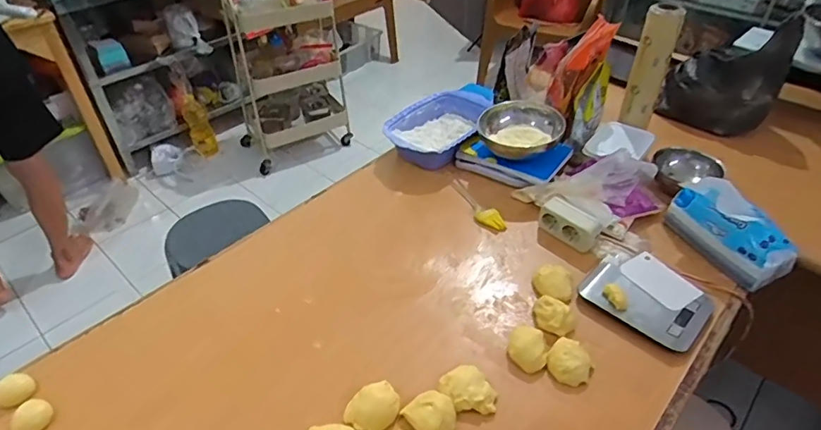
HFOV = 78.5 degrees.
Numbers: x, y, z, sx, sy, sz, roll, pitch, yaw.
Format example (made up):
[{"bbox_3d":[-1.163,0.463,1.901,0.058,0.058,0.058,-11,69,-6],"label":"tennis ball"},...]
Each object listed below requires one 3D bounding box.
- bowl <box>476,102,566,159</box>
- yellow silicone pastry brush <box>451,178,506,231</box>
[{"bbox_3d":[0.232,-0.182,1.059,0.169,0.053,0.169,0,41,0],"label":"bowl"},{"bbox_3d":[0.125,-0.026,0.989,0.037,0.023,0.165,-20,45,-22],"label":"yellow silicone pastry brush"}]

